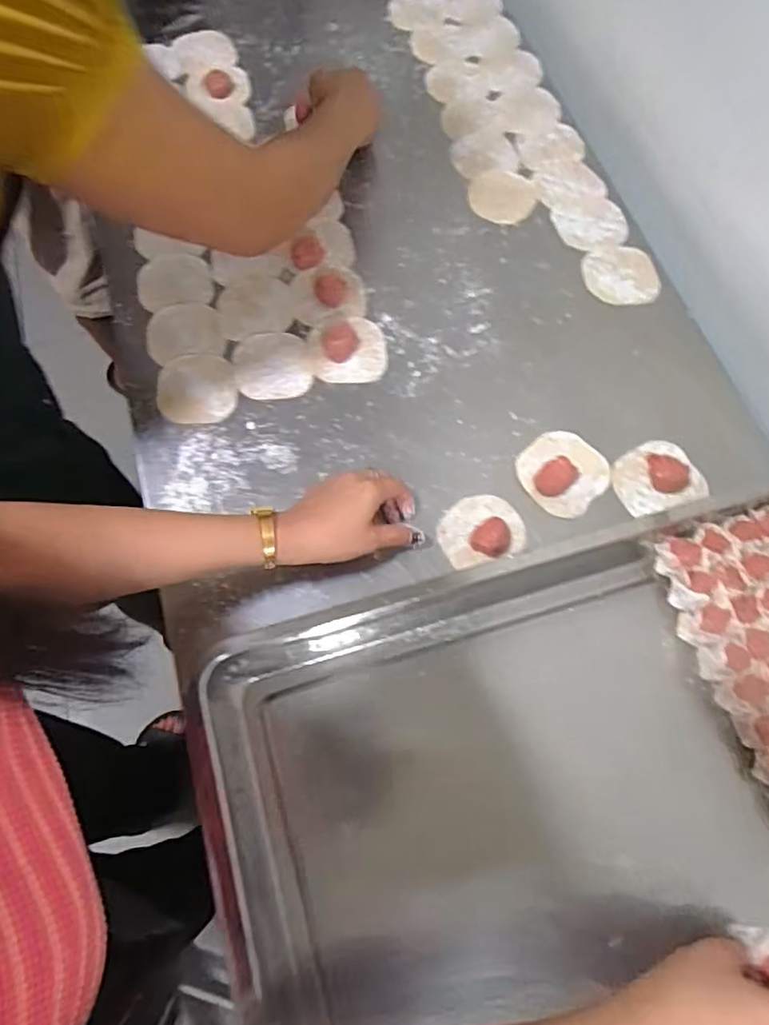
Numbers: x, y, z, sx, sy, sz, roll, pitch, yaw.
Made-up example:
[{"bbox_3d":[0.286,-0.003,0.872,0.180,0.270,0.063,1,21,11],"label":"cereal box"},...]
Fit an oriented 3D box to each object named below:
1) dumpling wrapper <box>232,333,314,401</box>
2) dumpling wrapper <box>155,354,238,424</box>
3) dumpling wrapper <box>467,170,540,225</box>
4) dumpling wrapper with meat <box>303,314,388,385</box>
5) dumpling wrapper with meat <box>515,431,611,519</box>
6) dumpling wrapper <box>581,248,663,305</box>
[{"bbox_3d":[-0.118,-0.155,0.650,0.080,0.004,0.082,0,70,0],"label":"dumpling wrapper"},{"bbox_3d":[-0.195,-0.130,0.642,0.081,0.004,0.082,-3,70,-1],"label":"dumpling wrapper"},{"bbox_3d":[0.141,-0.377,0.738,0.082,0.006,0.075,0,70,0],"label":"dumpling wrapper"},{"bbox_3d":[-0.041,-0.174,0.655,0.082,0.012,0.080,-7,70,-2],"label":"dumpling wrapper with meat"},{"bbox_3d":[0.174,-0.043,0.598,0.081,0.018,0.079,0,70,0],"label":"dumpling wrapper with meat"},{"bbox_3d":[0.264,-0.267,0.694,0.079,0.005,0.074,-6,70,-2],"label":"dumpling wrapper"}]

